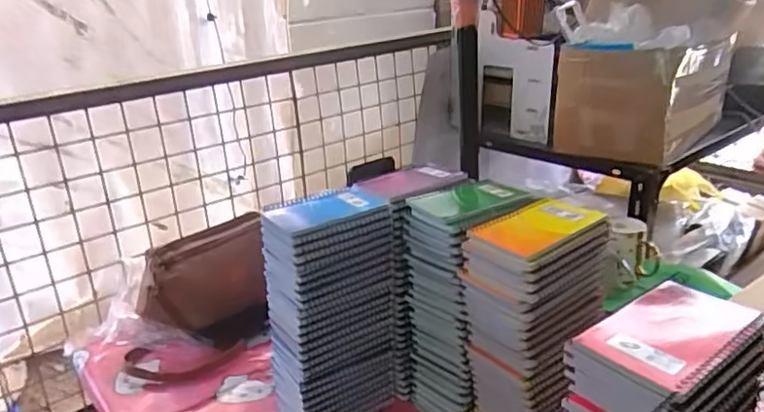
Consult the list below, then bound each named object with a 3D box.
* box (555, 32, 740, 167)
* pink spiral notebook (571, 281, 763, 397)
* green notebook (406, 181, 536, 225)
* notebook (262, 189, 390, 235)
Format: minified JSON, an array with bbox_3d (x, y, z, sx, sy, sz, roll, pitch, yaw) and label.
[{"bbox_3d":[0.521,-0.227,1.247,0.317,0.201,0.241,-22,27,-38],"label":"box"},{"bbox_3d":[0.215,0.091,0.450,0.123,0.012,0.080,-23,34,-28],"label":"pink spiral notebook"},{"bbox_3d":[0.104,-0.007,0.734,0.122,0.011,0.095,-16,26,-28],"label":"green notebook"},{"bbox_3d":[-0.067,0.006,0.729,0.123,0.014,0.091,-18,28,-27],"label":"notebook"}]

